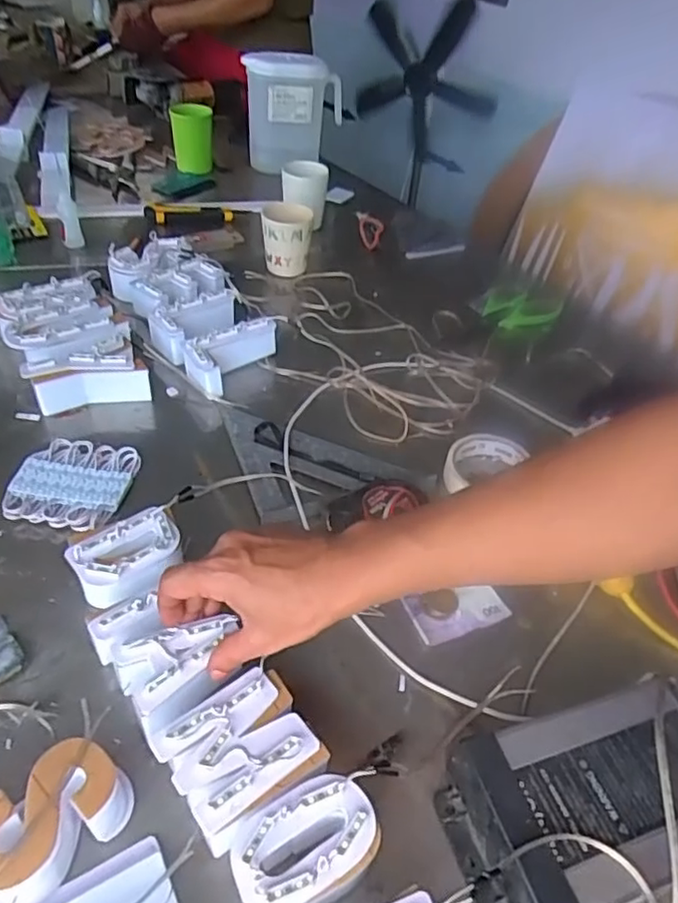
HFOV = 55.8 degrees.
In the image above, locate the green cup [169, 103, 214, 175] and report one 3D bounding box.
[{"bbox_3d":[-0.270,-0.580,1.182,0.075,0.097,0.063,-4,44,-14],"label":"green cup"}]

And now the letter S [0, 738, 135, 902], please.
[{"bbox_3d":[-0.168,0.216,0.377,0.049,0.046,0.087,34,49,27],"label":"letter S"}]

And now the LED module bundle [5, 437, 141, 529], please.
[{"bbox_3d":[-0.245,0.031,0.595,0.100,0.019,0.101,9,42,3],"label":"LED module bundle"}]

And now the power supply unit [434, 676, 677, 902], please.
[{"bbox_3d":[0.167,0.224,0.408,0.186,0.053,0.112,-10,45,-17],"label":"power supply unit"}]

